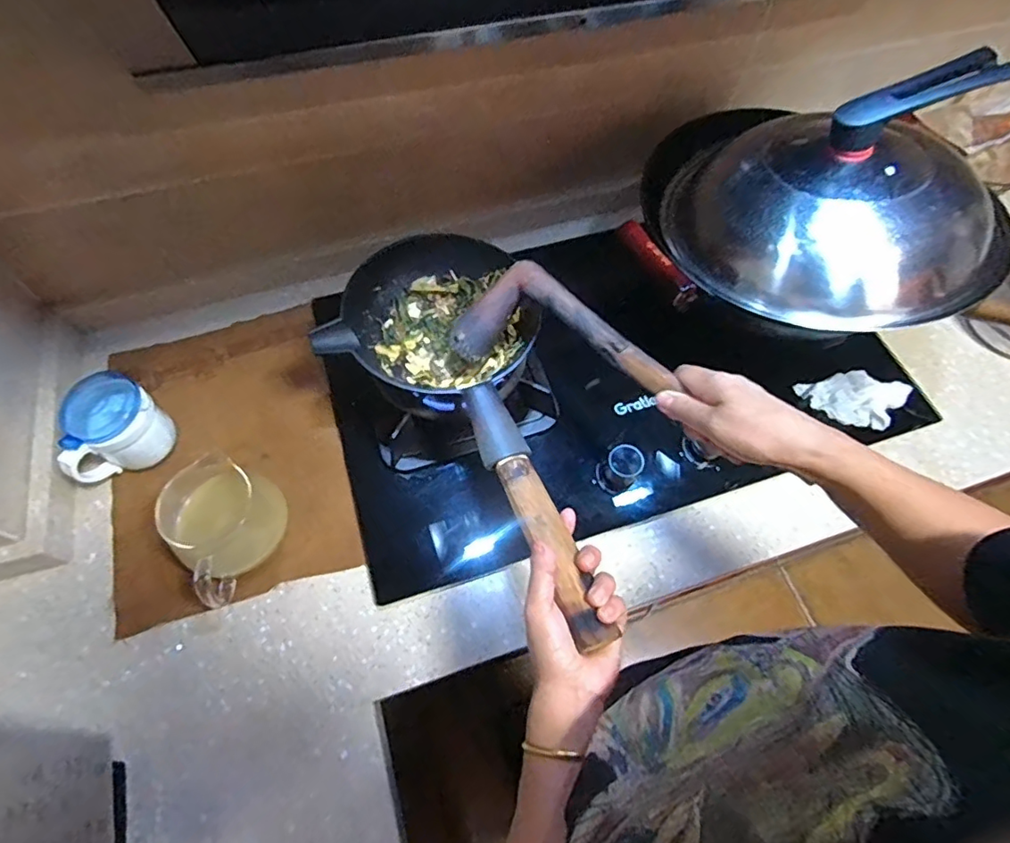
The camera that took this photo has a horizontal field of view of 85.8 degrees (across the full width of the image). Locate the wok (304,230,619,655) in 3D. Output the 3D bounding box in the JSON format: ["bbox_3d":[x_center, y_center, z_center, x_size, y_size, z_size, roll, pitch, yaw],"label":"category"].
[{"bbox_3d":[-0.022,-0.006,0.565,0.225,0.110,0.478,-24,56,-14],"label":"wok"}]

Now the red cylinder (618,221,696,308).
[{"bbox_3d":[0.165,-0.172,0.590,0.019,0.028,0.109,-38,83,-19],"label":"red cylinder"}]

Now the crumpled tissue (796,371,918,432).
[{"bbox_3d":[0.465,-0.032,0.724,0.139,0.020,0.072,15,64,5],"label":"crumpled tissue"}]

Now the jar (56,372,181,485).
[{"bbox_3d":[-0.462,0.010,0.646,0.109,0.100,0.085,-33,69,-17],"label":"jar"}]

